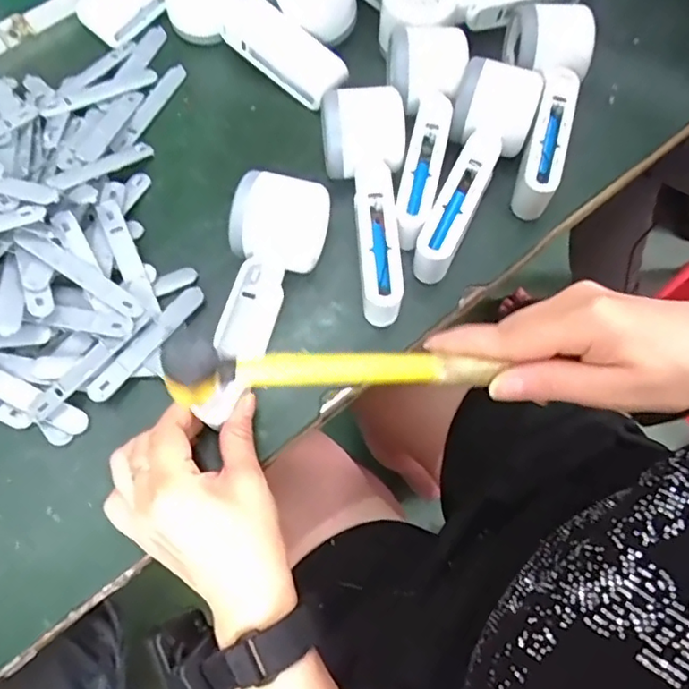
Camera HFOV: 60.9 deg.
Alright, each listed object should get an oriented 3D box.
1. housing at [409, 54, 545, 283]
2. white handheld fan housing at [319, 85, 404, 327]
[{"bbox_3d":[0.088,-0.121,0.401,0.054,0.043,0.163,20,69,9],"label":"housing"},{"bbox_3d":[0.014,-0.093,0.391,0.054,0.048,0.160,-3,67,0],"label":"white handheld fan housing"}]

